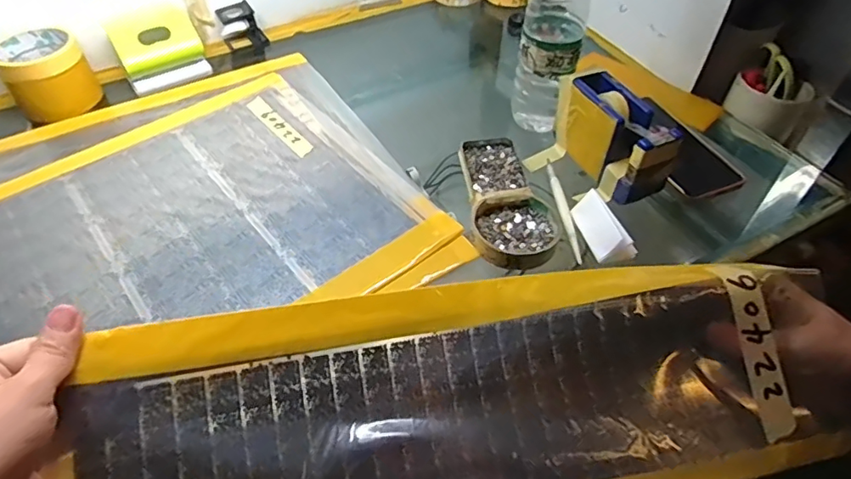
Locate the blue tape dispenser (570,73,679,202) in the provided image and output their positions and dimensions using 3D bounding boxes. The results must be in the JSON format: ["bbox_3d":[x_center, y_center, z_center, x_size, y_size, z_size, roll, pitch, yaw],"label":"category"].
[{"bbox_3d":[0.190,-0.103,0.543,0.048,0.082,0.128,-22,52,-15],"label":"blue tape dispenser"}]

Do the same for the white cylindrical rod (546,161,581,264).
[{"bbox_3d":[0.135,-0.033,0.530,0.009,0.011,0.141,-6,49,-1],"label":"white cylindrical rod"}]

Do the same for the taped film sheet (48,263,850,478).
[{"bbox_3d":[0.020,0.102,0.314,0.442,0.041,0.154,-6,76,-10],"label":"taped film sheet"}]

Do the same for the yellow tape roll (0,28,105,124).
[{"bbox_3d":[-0.458,-0.202,0.654,0.088,0.077,0.088,-2,49,2],"label":"yellow tape roll"}]

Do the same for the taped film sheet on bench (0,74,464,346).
[{"bbox_3d":[-0.284,0.018,0.494,0.534,0.010,0.354,-33,56,-25],"label":"taped film sheet on bench"}]

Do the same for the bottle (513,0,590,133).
[{"bbox_3d":[0.131,-0.218,0.555,0.059,0.227,0.067,9,50,11],"label":"bottle"}]

